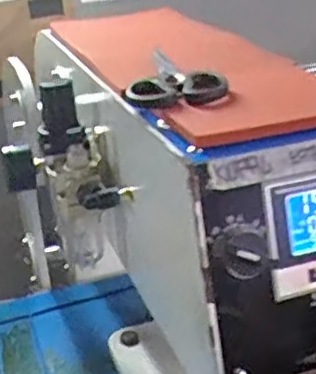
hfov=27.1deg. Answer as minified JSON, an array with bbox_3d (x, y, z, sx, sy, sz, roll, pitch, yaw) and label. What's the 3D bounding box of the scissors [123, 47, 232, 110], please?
[{"bbox_3d":[0.010,-0.083,0.488,0.070,0.014,0.138,-4,24,0],"label":"scissors"}]

